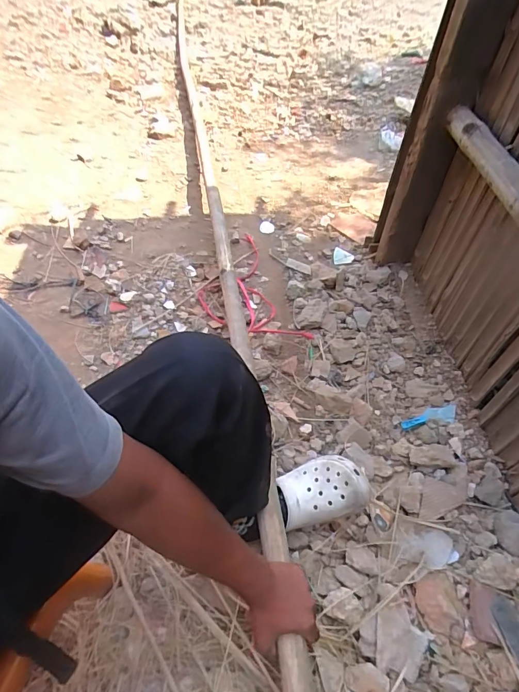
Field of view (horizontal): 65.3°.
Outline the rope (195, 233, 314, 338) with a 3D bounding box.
[{"bbox_3d":[-0.048,-0.145,1.112,0.225,0.025,0.422,-17,56,-15],"label":"rope"}]

